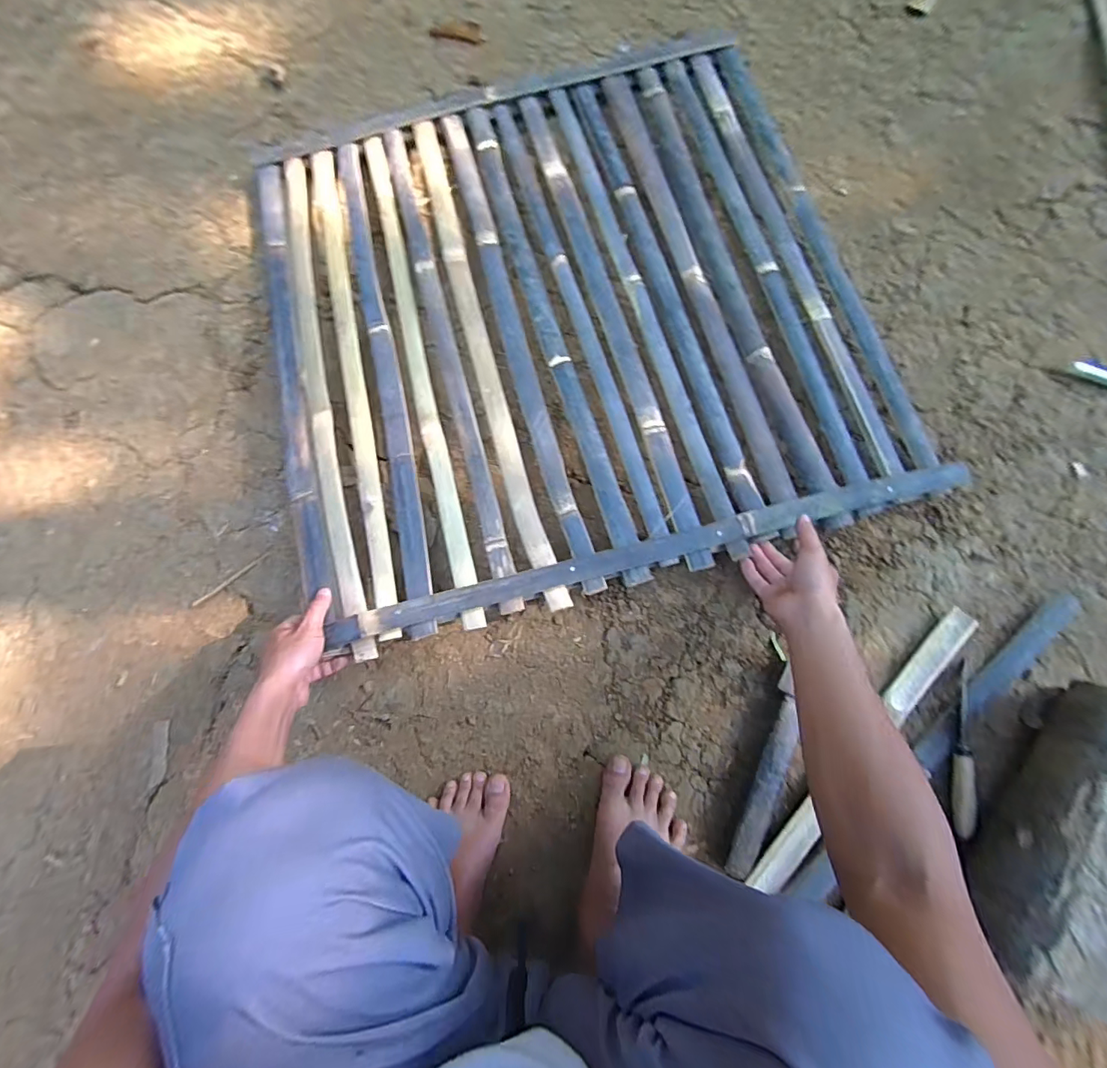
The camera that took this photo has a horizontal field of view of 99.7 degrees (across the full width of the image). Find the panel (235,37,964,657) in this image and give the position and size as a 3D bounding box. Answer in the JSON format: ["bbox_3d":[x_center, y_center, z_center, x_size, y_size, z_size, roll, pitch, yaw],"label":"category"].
[{"bbox_3d":[0.010,-0.355,0.736,0.866,0.063,0.887,-15,75,-4],"label":"panel"}]

